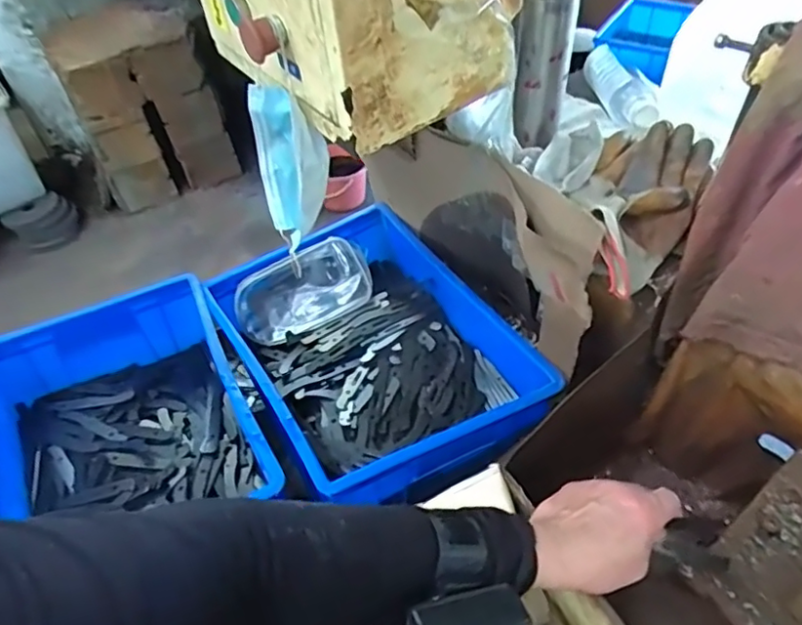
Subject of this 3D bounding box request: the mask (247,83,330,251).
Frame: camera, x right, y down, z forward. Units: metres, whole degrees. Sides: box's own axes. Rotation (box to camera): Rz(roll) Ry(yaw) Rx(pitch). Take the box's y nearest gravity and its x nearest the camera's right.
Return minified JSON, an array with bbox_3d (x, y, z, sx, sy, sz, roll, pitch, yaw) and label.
[{"bbox_3d":[-0.111,-0.150,0.622,0.069,0.147,0.091,-17,49,-10],"label":"mask"}]

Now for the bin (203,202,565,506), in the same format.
[{"bbox_3d":[-0.041,0.042,0.790,0.303,0.099,0.396,-27,51,-18],"label":"bin"}]

